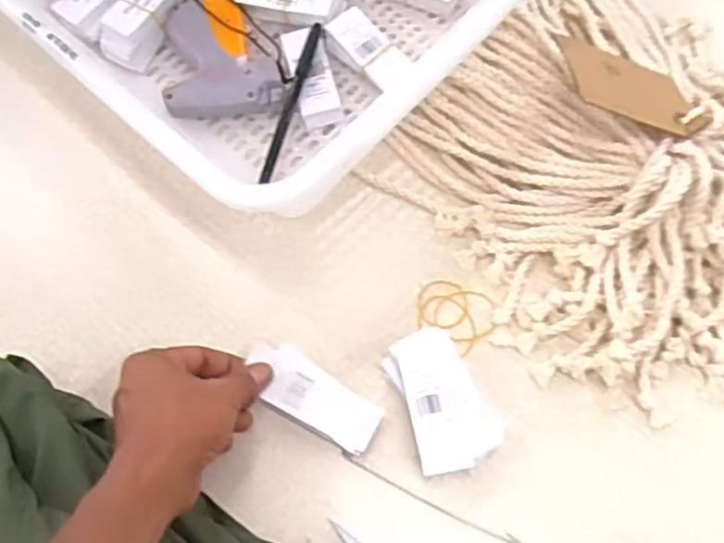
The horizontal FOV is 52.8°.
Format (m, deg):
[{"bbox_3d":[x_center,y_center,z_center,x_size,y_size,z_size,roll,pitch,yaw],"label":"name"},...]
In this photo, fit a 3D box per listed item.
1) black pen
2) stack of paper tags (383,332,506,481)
[{"bbox_3d":[-0.058,-0.134,0.581,0.012,0.015,0.139,17,80,8],"label":"black pen"},{"bbox_3d":[0.056,0.085,0.487,0.062,0.030,0.092,-17,66,-7],"label":"stack of paper tags"}]

